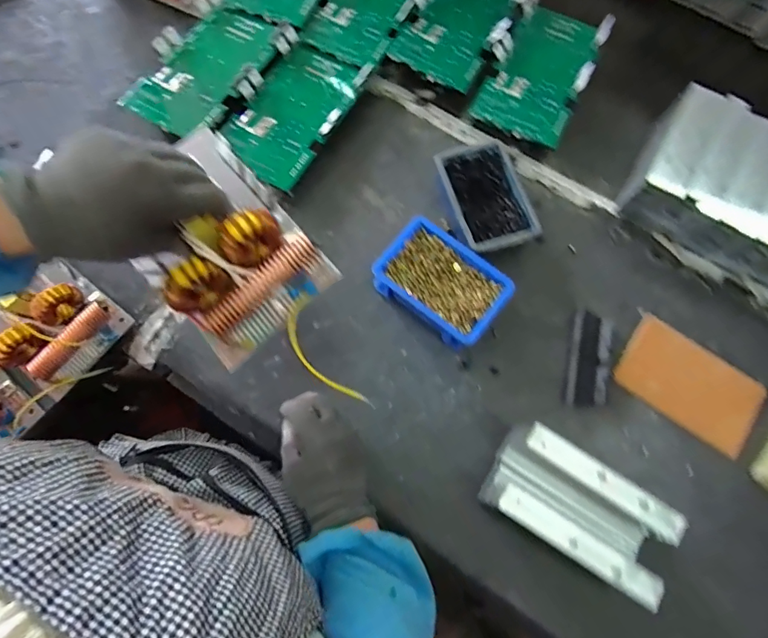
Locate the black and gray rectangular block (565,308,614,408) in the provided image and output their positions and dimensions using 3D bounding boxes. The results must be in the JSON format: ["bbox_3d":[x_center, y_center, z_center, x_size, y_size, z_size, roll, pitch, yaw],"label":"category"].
[{"bbox_3d":[0.259,0.052,0.579,0.051,0.017,0.122,12,75,1],"label":"black and gray rectangular block"}]

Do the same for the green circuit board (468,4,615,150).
[{"bbox_3d":[0.234,-0.366,0.661,0.127,0.018,0.236,28,76,5],"label":"green circuit board"}]

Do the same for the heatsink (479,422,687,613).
[{"bbox_3d":[0.204,0.204,0.493,0.180,0.089,0.095,32,76,6],"label":"heatsink"}]

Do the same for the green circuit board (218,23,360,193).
[{"bbox_3d":[-0.129,-0.291,0.619,0.136,0.023,0.217,29,76,6],"label":"green circuit board"}]

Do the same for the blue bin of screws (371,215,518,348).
[{"bbox_3d":[0.070,-0.041,0.567,0.150,0.052,0.105,38,77,8],"label":"blue bin of screws"}]

